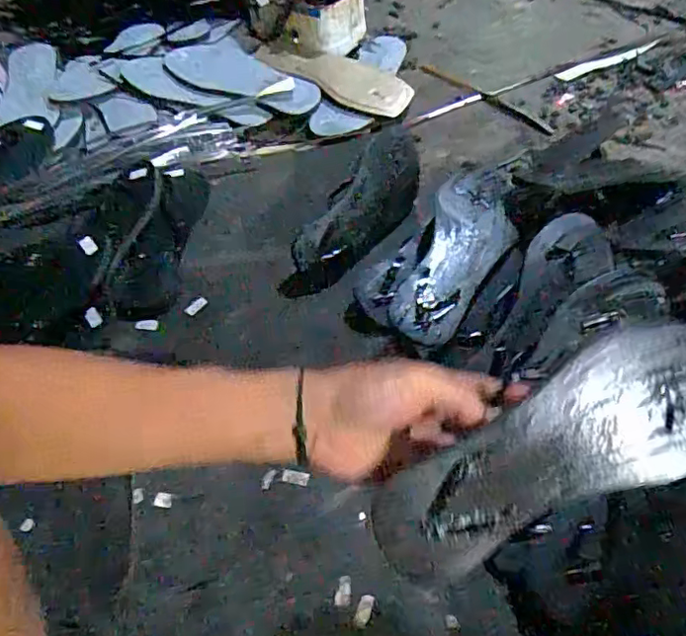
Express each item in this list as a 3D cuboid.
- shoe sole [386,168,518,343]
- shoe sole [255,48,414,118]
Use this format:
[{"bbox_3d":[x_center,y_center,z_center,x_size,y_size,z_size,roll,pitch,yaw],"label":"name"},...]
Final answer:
[{"bbox_3d":[0.124,-0.070,0.596,0.087,0.025,0.230,14,60,18],"label":"shoe sole"},{"bbox_3d":[-0.021,-0.370,0.873,0.265,0.029,0.076,26,64,24],"label":"shoe sole"}]

